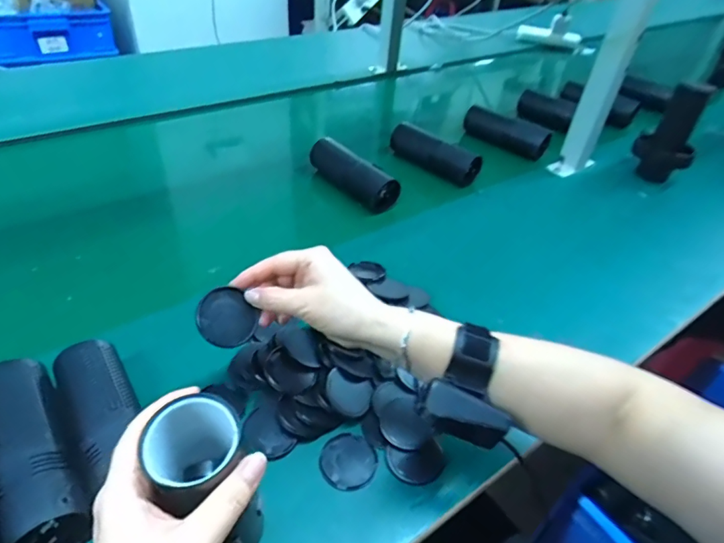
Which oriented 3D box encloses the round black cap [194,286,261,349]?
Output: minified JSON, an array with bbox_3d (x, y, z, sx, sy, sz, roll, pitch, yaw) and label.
[{"bbox_3d":[-0.111,0.038,0.397,0.050,0.006,0.048,9,67,-22],"label":"round black cap"}]

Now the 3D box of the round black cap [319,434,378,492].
[{"bbox_3d":[-0.012,0.169,0.426,0.051,0.004,0.049,4,43,-3],"label":"round black cap"}]

